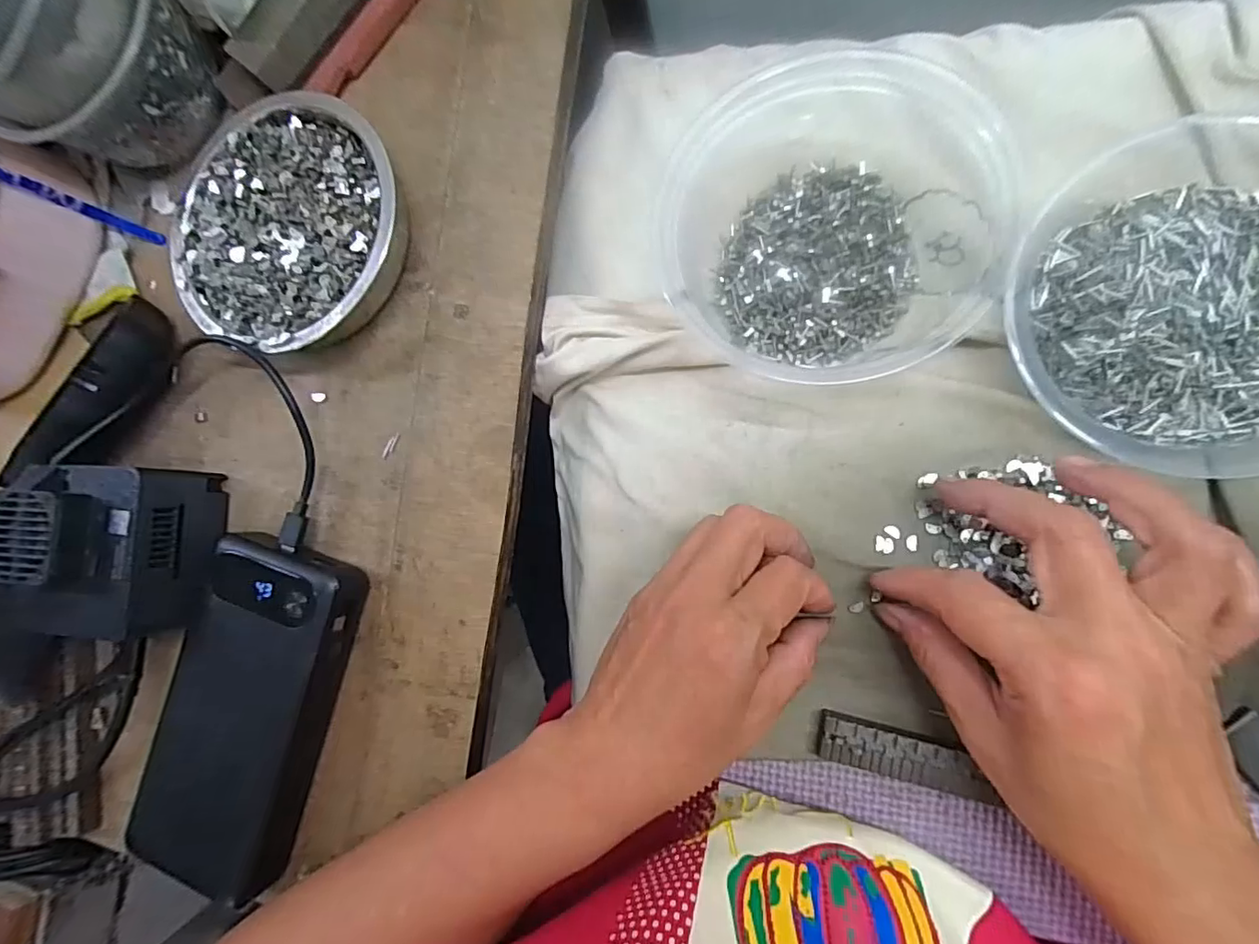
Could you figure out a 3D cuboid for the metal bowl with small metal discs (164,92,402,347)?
[{"bbox_3d":[-0.162,-0.117,0.271,0.117,0.030,0.116,-1,86,12],"label":"metal bowl with small metal discs"}]

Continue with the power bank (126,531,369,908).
[{"bbox_3d":[-0.181,0.112,0.261,0.072,0.027,0.157,17,90,13],"label":"power bank"}]

